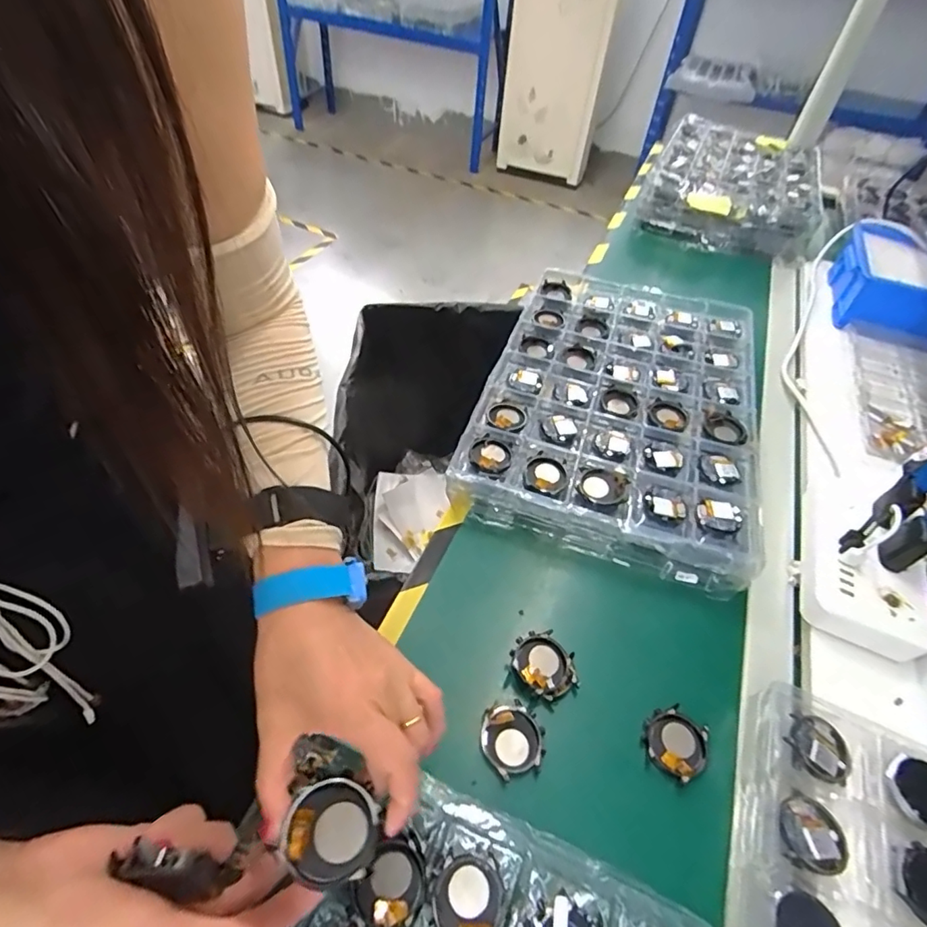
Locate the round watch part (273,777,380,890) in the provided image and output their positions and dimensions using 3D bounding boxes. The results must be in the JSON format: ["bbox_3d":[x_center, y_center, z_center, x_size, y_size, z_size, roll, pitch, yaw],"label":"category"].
[{"bbox_3d":[-0.065,0.179,0.258,0.044,0.013,0.043,1,50,-2],"label":"round watch part"}]

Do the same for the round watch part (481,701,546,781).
[{"bbox_3d":[0.038,0.211,0.408,0.046,0.016,0.046,3,48,-3],"label":"round watch part"}]

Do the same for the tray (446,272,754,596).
[{"bbox_3d":[0.191,-0.086,0.647,0.303,0.041,0.454,16,51,11],"label":"tray"}]

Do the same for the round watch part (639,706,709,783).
[{"bbox_3d":[0.165,0.214,0.410,0.046,0.012,0.046,3,48,-3],"label":"round watch part"}]

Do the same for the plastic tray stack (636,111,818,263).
[{"bbox_3d":[0.546,-0.567,1.084,0.303,0.088,0.423,20,50,12],"label":"plastic tray stack"}]

